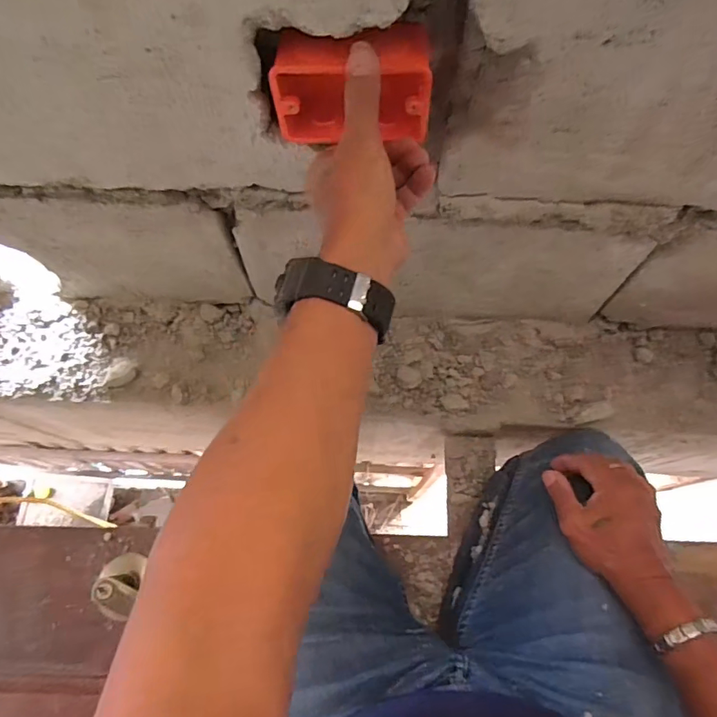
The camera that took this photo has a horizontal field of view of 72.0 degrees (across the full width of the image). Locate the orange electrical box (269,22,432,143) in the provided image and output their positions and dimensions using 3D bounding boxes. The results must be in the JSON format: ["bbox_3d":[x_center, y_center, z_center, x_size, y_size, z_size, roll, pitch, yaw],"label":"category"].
[{"bbox_3d":[-0.003,-0.184,0.340,0.107,0.076,0.051,-7,71,-4],"label":"orange electrical box"}]

